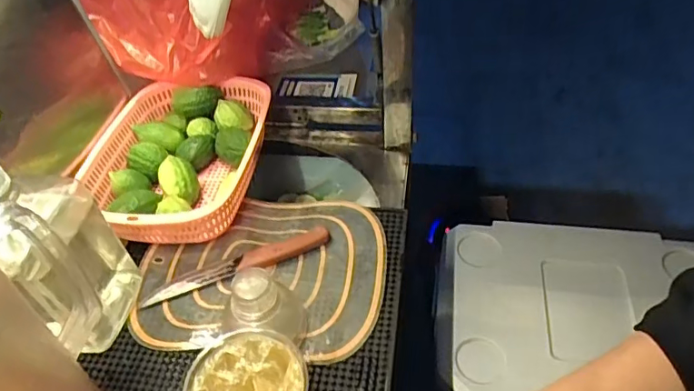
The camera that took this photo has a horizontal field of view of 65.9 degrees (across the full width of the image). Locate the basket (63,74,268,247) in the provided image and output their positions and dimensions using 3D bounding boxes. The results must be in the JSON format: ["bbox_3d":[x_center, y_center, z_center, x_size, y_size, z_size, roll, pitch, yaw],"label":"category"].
[{"bbox_3d":[-0.225,-0.049,0.720,0.210,0.074,0.283,8,48,11],"label":"basket"}]

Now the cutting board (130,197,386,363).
[{"bbox_3d":[-0.099,0.082,0.631,0.279,0.015,0.213,4,47,6],"label":"cutting board"}]

